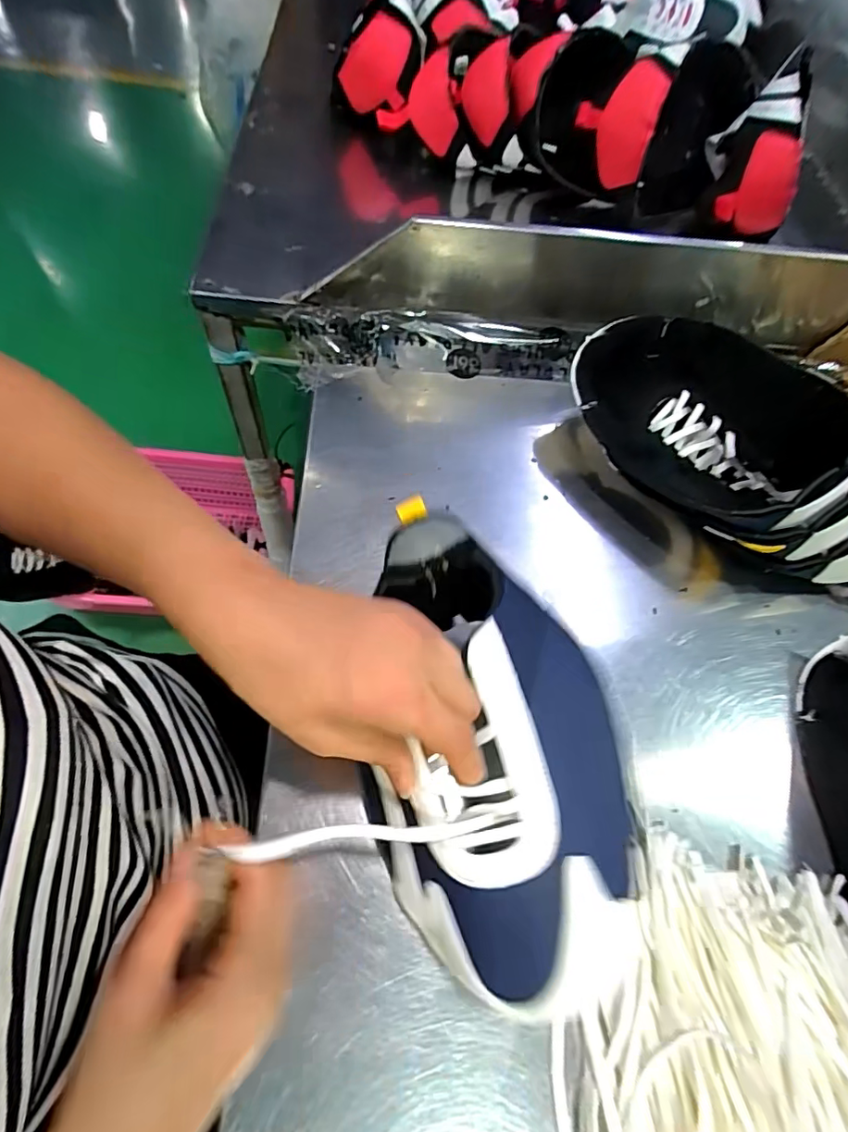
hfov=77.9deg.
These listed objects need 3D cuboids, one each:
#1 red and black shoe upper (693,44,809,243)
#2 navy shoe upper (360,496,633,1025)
[{"bbox_3d":[0.377,-0.475,0.582,0.088,0.080,0.193,15,93,9],"label":"red and black shoe upper"},{"bbox_3d":[0.032,0.089,0.280,0.125,0.076,0.237,-9,71,-3],"label":"navy shoe upper"}]

